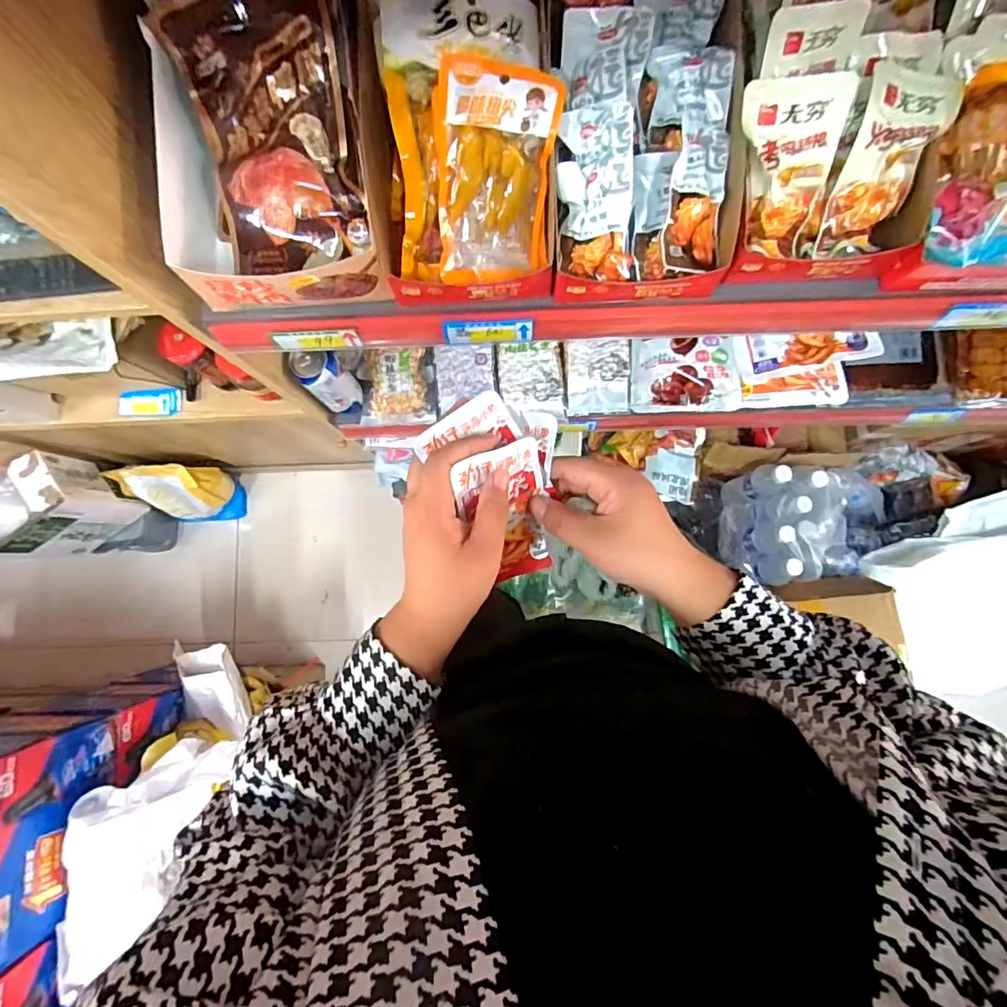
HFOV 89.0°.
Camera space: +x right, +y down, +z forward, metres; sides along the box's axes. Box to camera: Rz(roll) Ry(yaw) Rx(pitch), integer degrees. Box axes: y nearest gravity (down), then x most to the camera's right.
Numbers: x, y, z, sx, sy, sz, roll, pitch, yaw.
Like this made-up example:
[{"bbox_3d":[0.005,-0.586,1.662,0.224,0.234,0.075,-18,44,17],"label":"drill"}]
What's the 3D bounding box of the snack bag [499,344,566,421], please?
[{"bbox_3d":[0.046,-0.202,0.845,0.103,0.019,0.127,-5,83,-3],"label":"snack bag"}]

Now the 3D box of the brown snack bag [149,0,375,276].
[{"bbox_3d":[-0.206,-0.328,0.468,0.144,0.028,0.206,1,128,10],"label":"brown snack bag"}]

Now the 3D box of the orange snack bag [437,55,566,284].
[{"bbox_3d":[-0.007,-0.272,0.435,0.094,0.153,0.016,-9,43,-17],"label":"orange snack bag"}]

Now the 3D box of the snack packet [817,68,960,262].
[{"bbox_3d":[0.322,-0.283,0.435,0.076,0.033,0.136,4,123,2],"label":"snack packet"}]

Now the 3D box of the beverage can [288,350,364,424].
[{"bbox_3d":[-0.267,-0.183,0.807,0.064,0.184,0.062,0,83,-2],"label":"beverage can"}]

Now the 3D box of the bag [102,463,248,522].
[{"bbox_3d":[-0.827,-0.023,1.308,0.221,0.266,0.120,-3,83,-3],"label":"bag"}]

